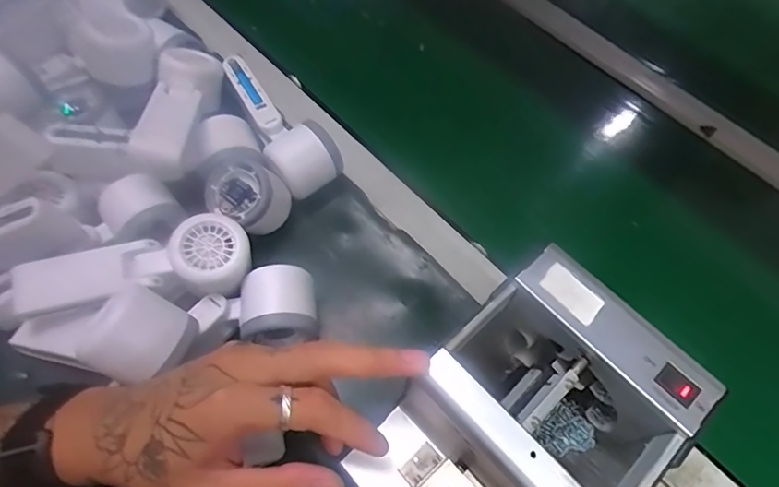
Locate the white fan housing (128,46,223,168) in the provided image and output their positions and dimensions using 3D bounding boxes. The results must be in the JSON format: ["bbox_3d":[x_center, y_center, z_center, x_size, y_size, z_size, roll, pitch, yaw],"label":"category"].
[{"bbox_3d":[-0.181,-0.121,0.450,0.047,0.040,0.133,8,59,0],"label":"white fan housing"}]

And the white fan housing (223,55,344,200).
[{"bbox_3d":[-0.106,-0.118,0.491,0.064,0.049,0.152,-25,65,-18],"label":"white fan housing"}]

